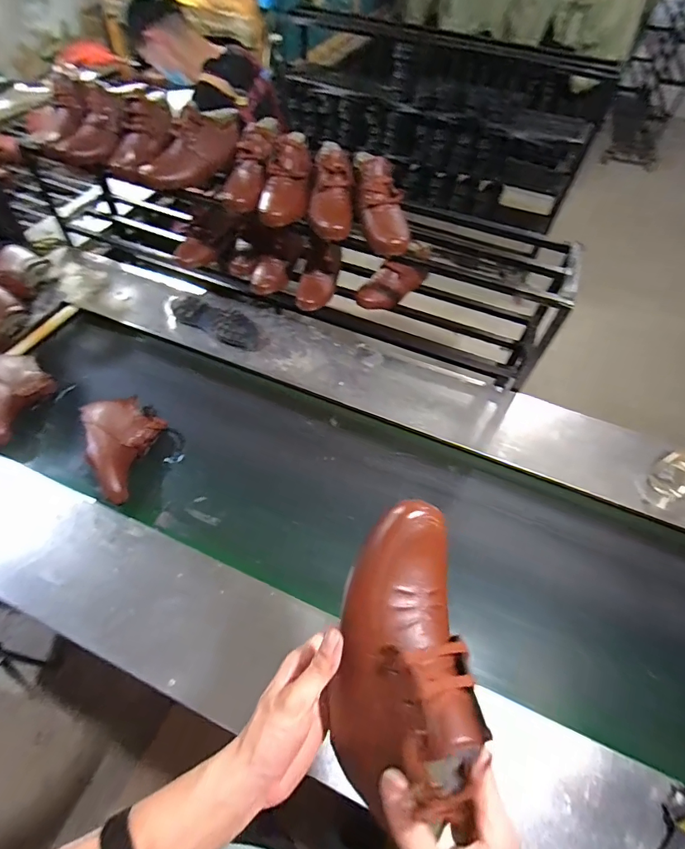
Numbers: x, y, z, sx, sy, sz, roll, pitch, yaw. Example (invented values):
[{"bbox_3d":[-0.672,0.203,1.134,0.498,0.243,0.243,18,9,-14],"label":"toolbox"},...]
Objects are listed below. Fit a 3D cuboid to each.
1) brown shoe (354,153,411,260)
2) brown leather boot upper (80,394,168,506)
[{"bbox_3d":[0.081,-0.499,0.943,0.077,0.090,0.267,-12,84,-12],"label":"brown shoe"},{"bbox_3d":[-0.487,0.039,0.967,0.166,0.060,0.238,-27,62,-21],"label":"brown leather boot upper"}]

